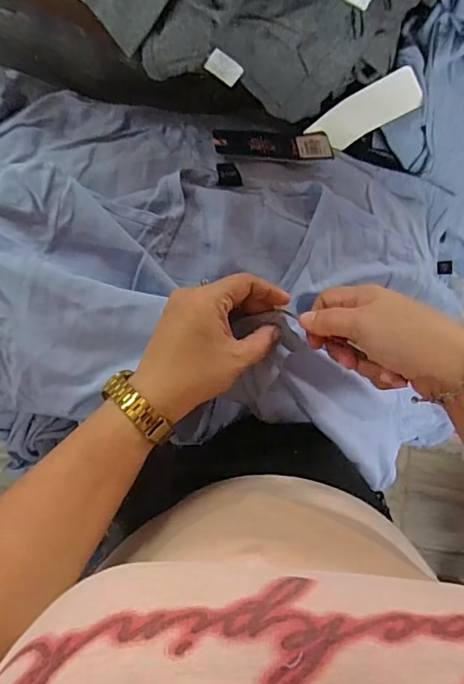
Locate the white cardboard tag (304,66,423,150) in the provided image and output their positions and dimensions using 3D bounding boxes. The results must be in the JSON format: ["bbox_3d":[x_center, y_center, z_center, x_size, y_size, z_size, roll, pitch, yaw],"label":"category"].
[{"bbox_3d":[0.136,-0.233,0.501,0.045,0.108,0.006,49,38,-33],"label":"white cardboard tag"}]

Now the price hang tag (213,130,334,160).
[{"bbox_3d":[0.042,-0.199,0.498,0.119,0.007,0.038,-4,68,-11],"label":"price hang tag"}]

